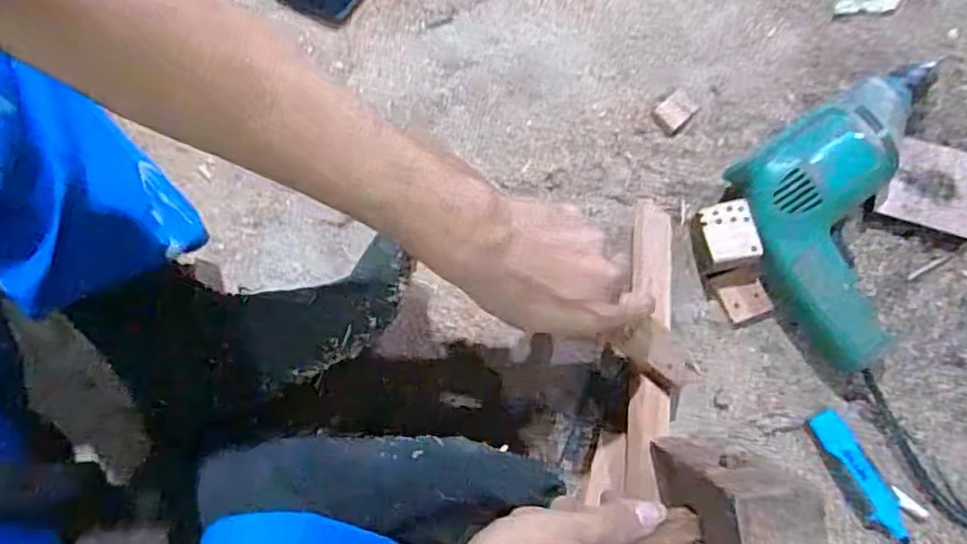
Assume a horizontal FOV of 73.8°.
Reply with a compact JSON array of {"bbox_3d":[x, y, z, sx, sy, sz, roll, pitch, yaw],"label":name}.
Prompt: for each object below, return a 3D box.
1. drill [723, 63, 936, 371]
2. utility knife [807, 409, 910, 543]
[{"bbox_3d":[0.312,-0.049,0.509,0.214,0.062,0.181,-30,74,-9],"label":"drill"},{"bbox_3d":[0.271,0.146,0.464,0.025,0.009,0.096,-25,69,-9],"label":"utility knife"}]

